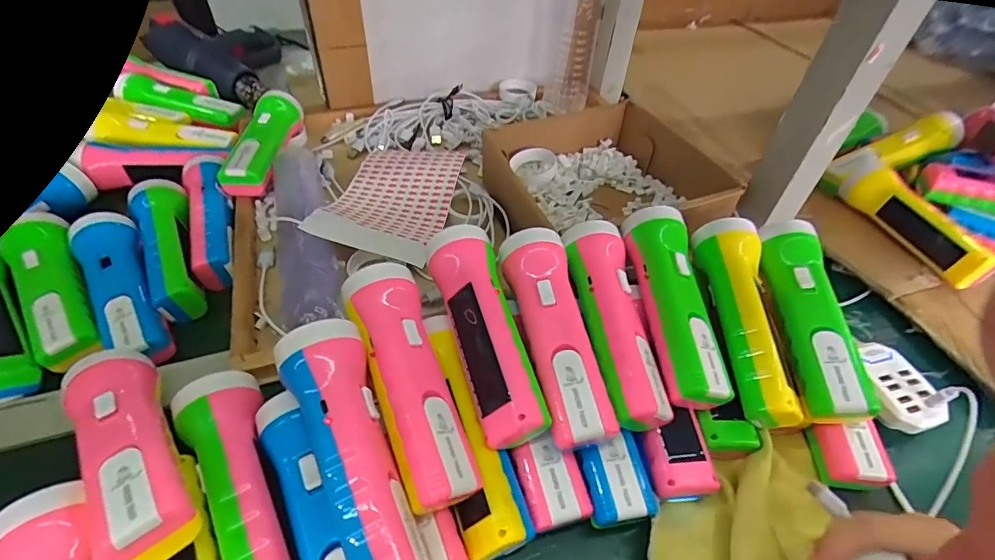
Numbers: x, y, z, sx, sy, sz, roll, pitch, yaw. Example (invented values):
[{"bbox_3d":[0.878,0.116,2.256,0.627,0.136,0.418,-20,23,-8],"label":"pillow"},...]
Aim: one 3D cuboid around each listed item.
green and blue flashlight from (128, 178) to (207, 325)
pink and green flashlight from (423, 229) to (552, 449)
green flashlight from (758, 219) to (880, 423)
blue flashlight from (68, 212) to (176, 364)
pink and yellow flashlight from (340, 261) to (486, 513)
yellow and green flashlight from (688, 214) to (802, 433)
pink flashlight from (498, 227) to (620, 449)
[{"bbox_3d":[-0.310,-0.035,0.442,0.044,0.044,0.167,-22,51,-24],"label":"green and blue flashlight"},{"bbox_3d":[-0.009,0.036,0.333,0.050,0.057,0.165,-10,47,-14],"label":"pink and green flashlight"},{"bbox_3d":[0.240,0.026,0.362,0.038,0.035,0.161,2,62,-2],"label":"green flashlight"},{"bbox_3d":[-0.322,0.005,0.400,0.046,0.040,0.173,-27,53,-27],"label":"blue flashlight"},{"bbox_3d":[-0.057,0.066,0.306,0.045,0.058,0.160,-14,48,-18],"label":"pink and yellow flashlight"},{"bbox_3d":[0.190,0.026,0.355,0.051,0.053,0.160,5,45,0],"label":"yellow and green flashlight"},{"bbox_3d":[0.040,0.038,0.339,0.050,0.058,0.166,-5,46,-9],"label":"pink flashlight"}]

